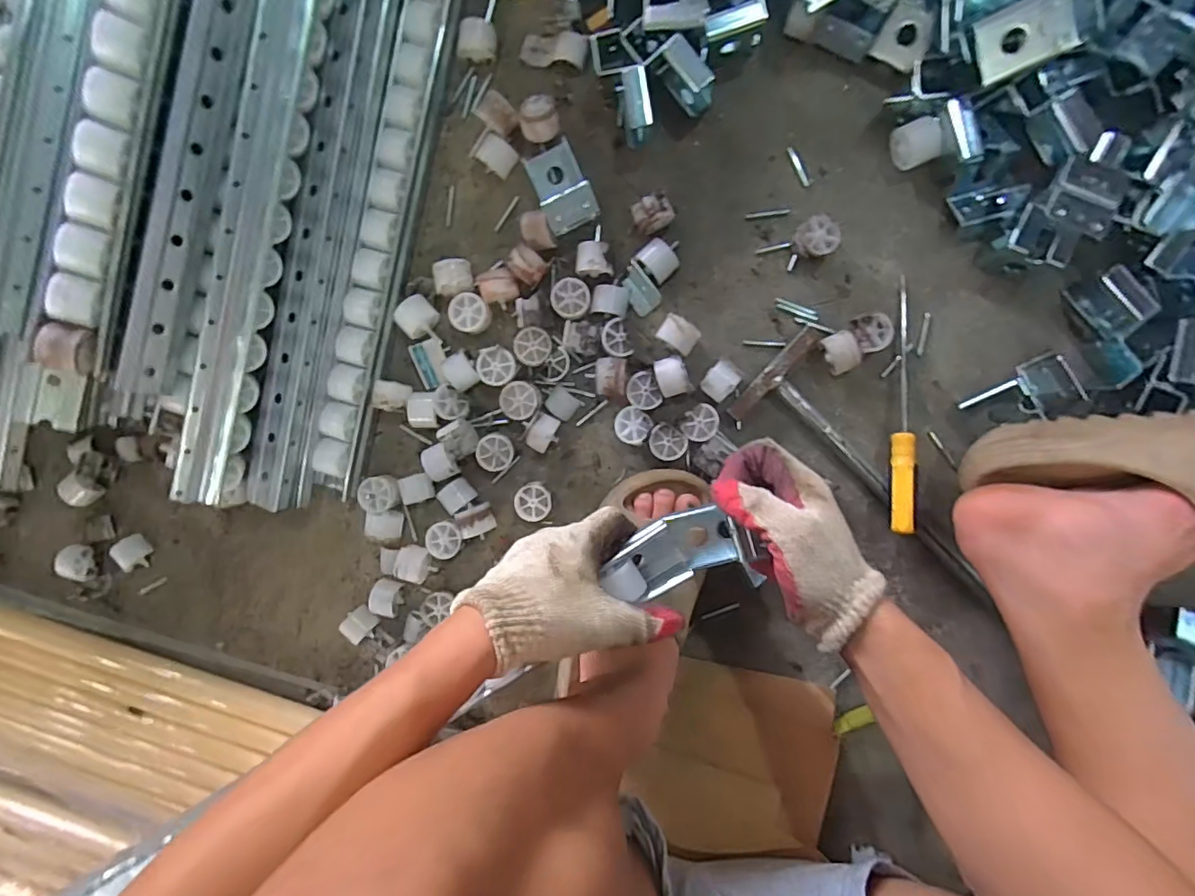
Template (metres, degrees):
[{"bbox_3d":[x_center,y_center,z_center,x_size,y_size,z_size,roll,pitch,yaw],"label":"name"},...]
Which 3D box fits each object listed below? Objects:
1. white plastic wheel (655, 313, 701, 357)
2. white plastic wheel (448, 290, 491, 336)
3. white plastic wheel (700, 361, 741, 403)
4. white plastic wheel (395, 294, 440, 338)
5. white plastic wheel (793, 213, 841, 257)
[{"bbox_3d":[0.073,-0.102,0.498,0.034,0.033,0.025,34,96,2],"label":"white plastic wheel"},{"bbox_3d":[-0.119,-0.125,0.515,0.034,0.023,0.034,0,94,5],"label":"white plastic wheel"},{"bbox_3d":[0.110,-0.060,0.496,0.027,0.030,0.033,44,96,1],"label":"white plastic wheel"},{"bbox_3d":[-0.169,-0.123,0.519,0.031,0.028,0.036,36,96,2],"label":"white plastic wheel"},{"bbox_3d":[0.192,-0.184,0.484,0.036,0.024,0.034,0,94,5],"label":"white plastic wheel"}]

